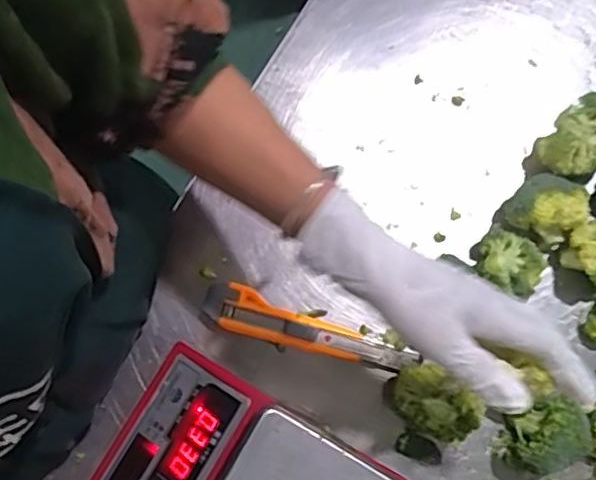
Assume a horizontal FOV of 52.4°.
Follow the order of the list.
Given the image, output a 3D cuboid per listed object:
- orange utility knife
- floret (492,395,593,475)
[{"bbox_3d":[0.009,0.079,0.518,0.181,0.017,0.037,18,80,3],"label":"orange utility knife"},{"bbox_3d":[0.199,0.160,0.494,0.072,0.051,0.050,-36,82,-7],"label":"floret"}]

